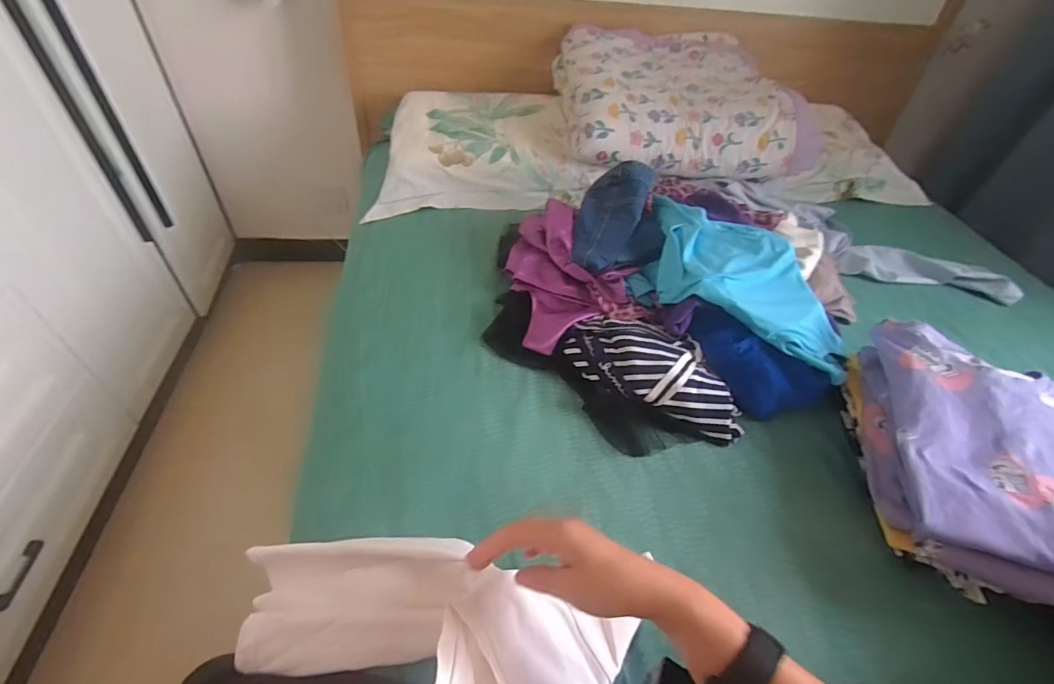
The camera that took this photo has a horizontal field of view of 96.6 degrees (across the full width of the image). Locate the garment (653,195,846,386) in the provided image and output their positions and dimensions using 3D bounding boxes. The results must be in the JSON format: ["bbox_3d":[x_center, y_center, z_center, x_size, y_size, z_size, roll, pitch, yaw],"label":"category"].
[{"bbox_3d":[0.349,-0.098,0.760,0.327,0.110,0.263,18,46,10],"label":"garment"}]

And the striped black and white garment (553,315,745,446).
[{"bbox_3d":[0.180,0.043,0.687,0.273,0.068,0.132,18,46,11],"label":"striped black and white garment"}]

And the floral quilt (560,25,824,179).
[{"bbox_3d":[0.364,-0.592,1.122,0.547,0.142,0.428,-1,46,-8],"label":"floral quilt"}]

